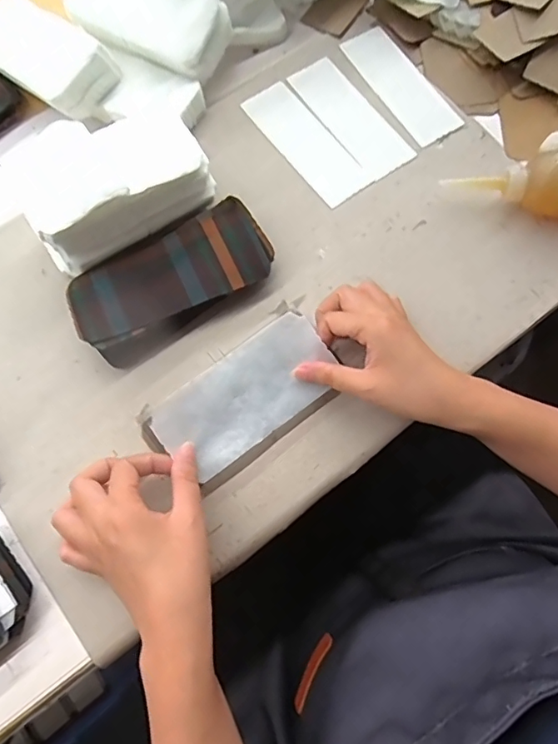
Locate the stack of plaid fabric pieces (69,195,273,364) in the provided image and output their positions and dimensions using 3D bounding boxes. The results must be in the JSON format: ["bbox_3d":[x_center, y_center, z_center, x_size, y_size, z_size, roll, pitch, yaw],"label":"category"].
[{"bbox_3d":[-0.092,-0.081,0.445,0.171,0.029,0.087,-33,77,-11],"label":"stack of plaid fabric pieces"}]

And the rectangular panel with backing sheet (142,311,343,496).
[{"bbox_3d":[-0.024,0.024,0.405,0.147,0.017,0.078,-37,98,-9],"label":"rectangular panel with backing sheet"}]

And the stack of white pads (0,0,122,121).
[{"bbox_3d":[-0.229,-0.303,0.482,0.148,0.036,0.070,36,76,9],"label":"stack of white pads"}]

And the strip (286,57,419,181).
[{"bbox_3d":[0.071,-0.255,0.512,0.054,0.004,0.146,-34,77,-11],"label":"strip"}]

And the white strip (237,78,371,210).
[{"bbox_3d":[0.028,-0.227,0.506,0.052,0.004,0.147,-36,78,-11],"label":"white strip"}]

